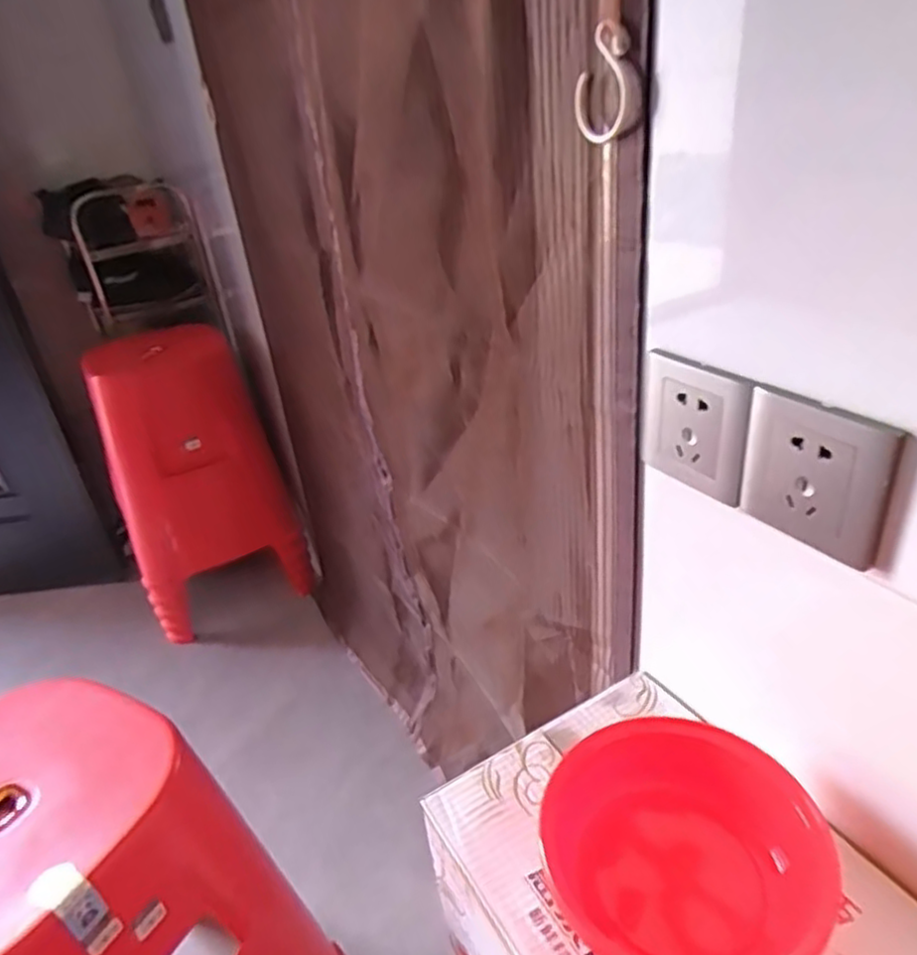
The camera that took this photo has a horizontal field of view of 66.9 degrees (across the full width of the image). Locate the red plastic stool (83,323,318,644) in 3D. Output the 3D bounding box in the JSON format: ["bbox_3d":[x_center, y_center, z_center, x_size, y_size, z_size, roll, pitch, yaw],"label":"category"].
[{"bbox_3d":[-0.608,0.004,1.609,0.358,0.621,0.291,-21,34,-22],"label":"red plastic stool"}]

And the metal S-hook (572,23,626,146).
[{"bbox_3d":[0.087,-0.240,0.424,0.012,0.063,0.047,-20,33,-22],"label":"metal S-hook"}]

